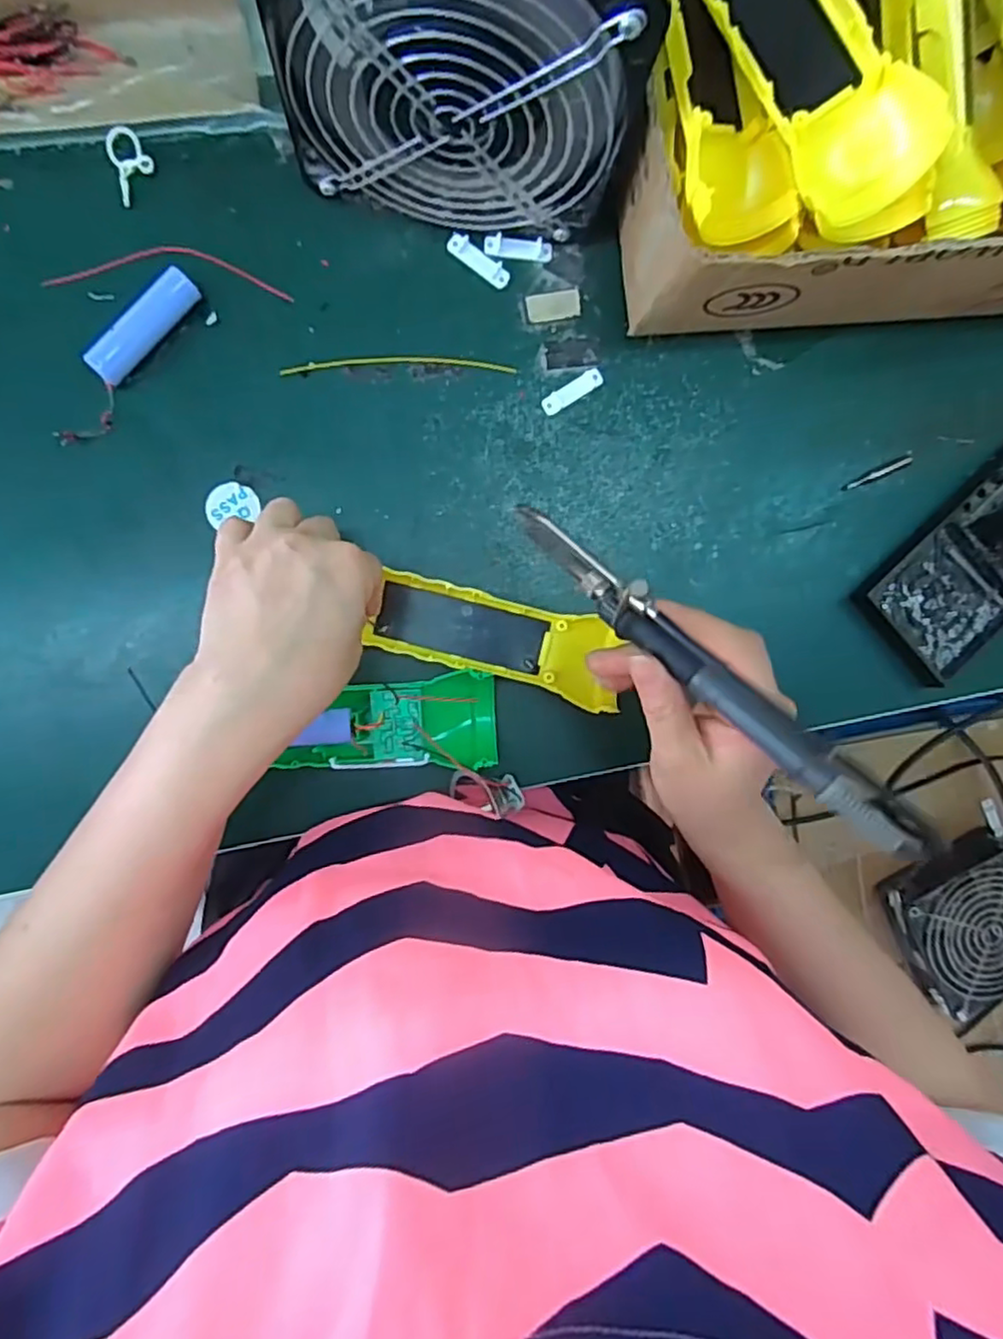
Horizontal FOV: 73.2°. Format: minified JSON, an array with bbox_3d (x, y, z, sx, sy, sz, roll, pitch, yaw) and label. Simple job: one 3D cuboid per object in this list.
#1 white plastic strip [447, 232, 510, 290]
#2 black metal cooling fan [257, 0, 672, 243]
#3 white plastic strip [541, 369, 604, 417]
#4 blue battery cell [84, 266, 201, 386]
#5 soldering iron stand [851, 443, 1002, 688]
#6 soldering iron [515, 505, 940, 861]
[{"bbox_3d":[-0.012,-0.223,0.368,0.038,0.004,0.013,34,90,-7],"label":"white plastic strip"},{"bbox_3d":[-0.014,-0.267,0.295,0.158,0.149,0.068,6,92,-6],"label":"black metal cooling fan"},{"bbox_3d":[0.040,-0.155,0.377,0.038,0.004,0.011,-33,96,-3],"label":"white plastic strip"},{"bbox_3d":[-0.181,-0.173,0.344,0.018,0.017,0.065,41,89,-7],"label":"blue battery cell"},{"bbox_3d":[0.290,-0.069,0.374,0.158,0.071,0.076,-45,96,-2],"label":"soldering iron stand"},{"bbox_3d":[0.078,-0.004,0.274,0.019,0.023,0.210,-45,68,-1],"label":"soldering iron"}]

